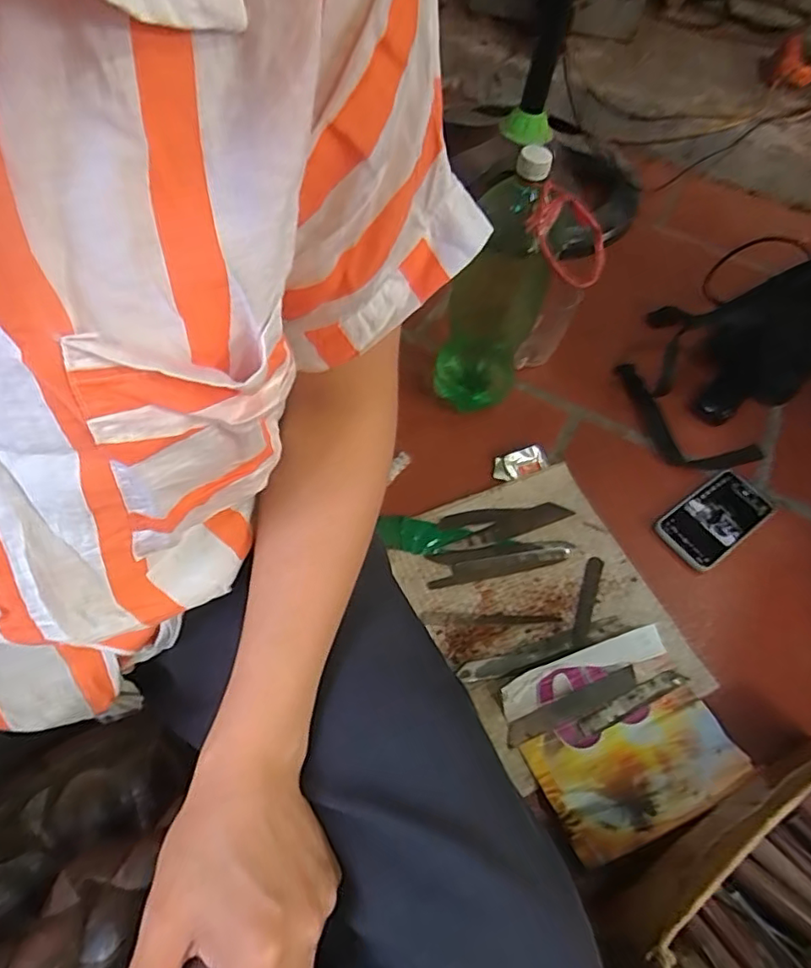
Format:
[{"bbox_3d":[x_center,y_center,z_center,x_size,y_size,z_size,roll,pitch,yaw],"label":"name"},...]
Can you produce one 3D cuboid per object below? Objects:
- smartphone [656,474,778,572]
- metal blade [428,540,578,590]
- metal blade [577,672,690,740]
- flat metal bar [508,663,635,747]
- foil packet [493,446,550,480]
[{"bbox_3d":[0.387,0.043,0.723,0.156,0.017,0.079,-31,61,-24],"label":"smartphone"},{"bbox_3d":[0.114,0.094,0.669,0.175,0.006,0.030,-13,56,-13],"label":"metal blade"},{"bbox_3d":[0.234,0.225,0.595,0.133,0.008,0.019,-20,57,-18],"label":"metal blade"},{"bbox_3d":[0.171,0.226,0.588,0.154,0.006,0.023,-18,61,-15],"label":"flat metal bar"},{"bbox_3d":[0.146,-0.027,0.736,0.072,0.008,0.037,-15,56,-15],"label":"foil packet"}]

